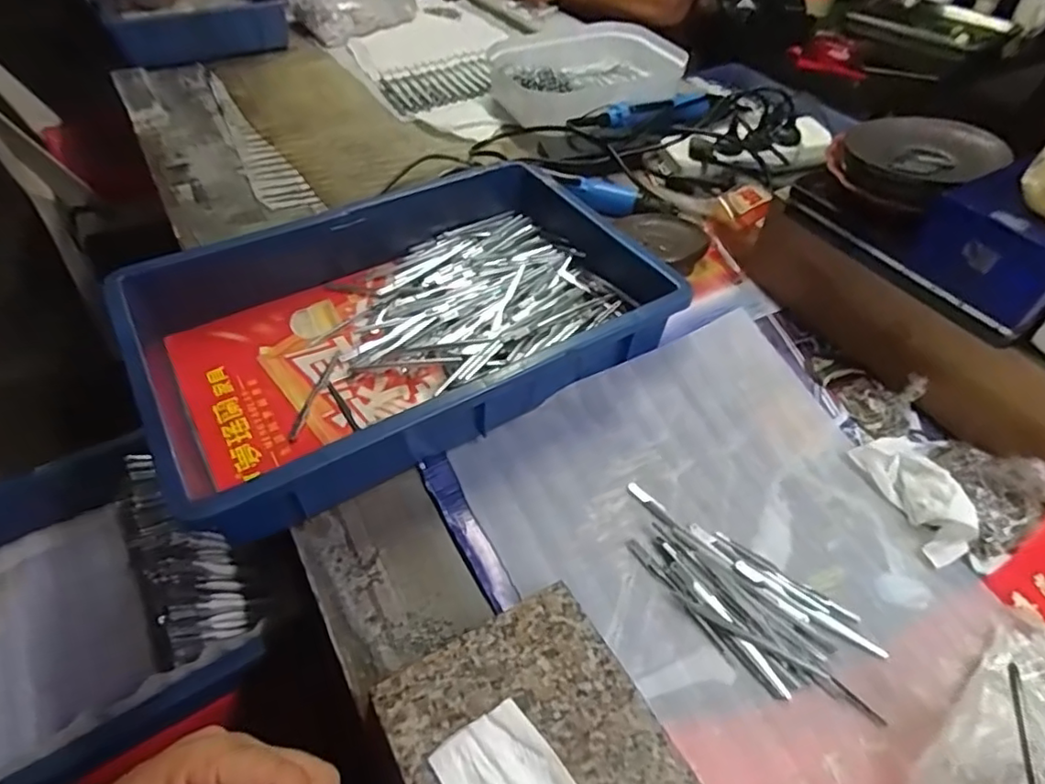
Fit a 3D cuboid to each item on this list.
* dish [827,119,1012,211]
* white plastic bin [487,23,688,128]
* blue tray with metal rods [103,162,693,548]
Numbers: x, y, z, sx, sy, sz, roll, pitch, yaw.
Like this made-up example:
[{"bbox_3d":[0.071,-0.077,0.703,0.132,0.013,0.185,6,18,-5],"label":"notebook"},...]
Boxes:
[{"bbox_3d":[0.327,-0.198,0.491,0.120,0.025,0.110,-5,51,6],"label":"dish"},{"bbox_3d":[0.096,-0.474,0.907,0.272,0.077,0.272,-14,50,-10],"label":"white plastic bin"},{"bbox_3d":[-0.096,-0.078,0.536,0.426,0.077,0.285,-26,54,-21],"label":"blue tray with metal rods"}]

